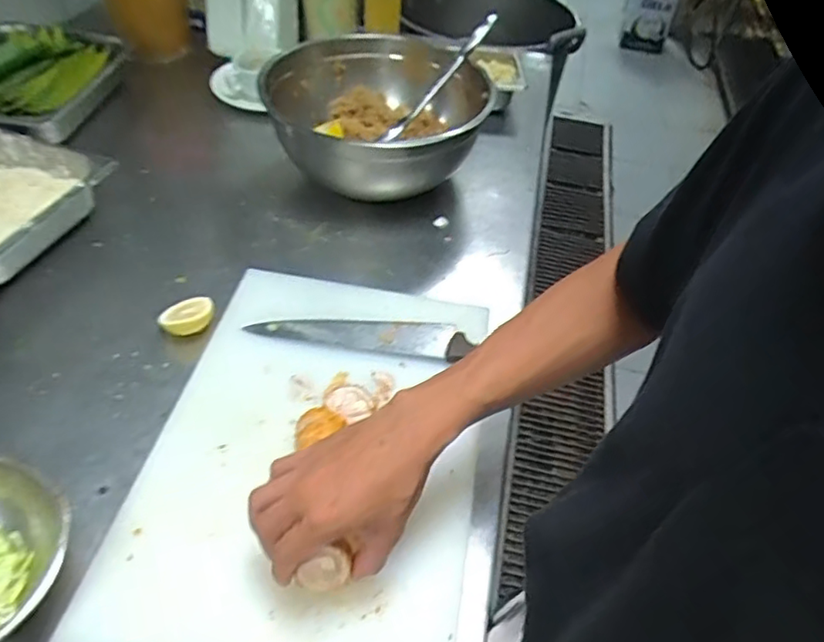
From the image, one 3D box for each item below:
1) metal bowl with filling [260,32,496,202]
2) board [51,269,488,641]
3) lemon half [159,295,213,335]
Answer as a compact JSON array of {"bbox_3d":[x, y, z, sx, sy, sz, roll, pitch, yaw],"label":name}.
[{"bbox_3d":[-0.053,-0.309,0.898,0.301,0.123,0.359,-32,57,-30],"label":"metal bowl with filling"},{"bbox_3d":[-0.090,0.114,0.585,0.296,0.018,0.453,10,47,3],"label":"board"},{"bbox_3d":[-0.261,-0.007,0.698,0.061,0.025,0.045,-15,50,-19],"label":"lemon half"}]

